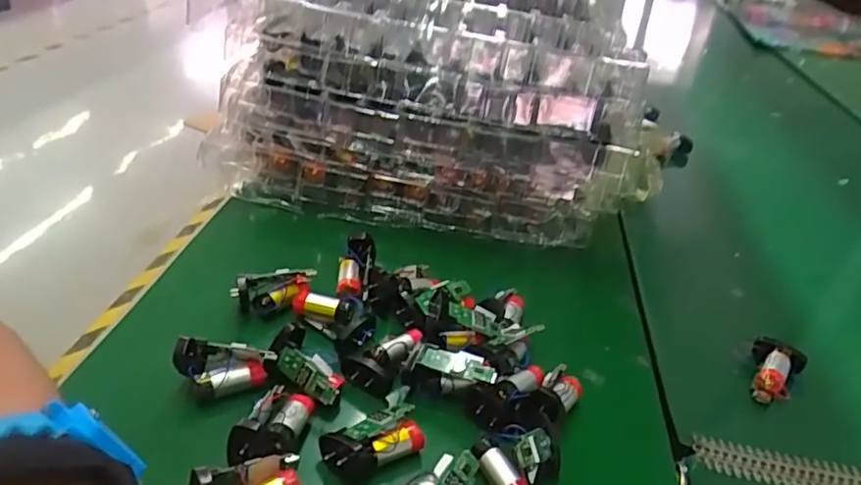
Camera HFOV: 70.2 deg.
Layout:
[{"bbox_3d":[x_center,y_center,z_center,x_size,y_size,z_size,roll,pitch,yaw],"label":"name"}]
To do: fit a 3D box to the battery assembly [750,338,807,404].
[{"bbox_3d":[0.232,0.086,0.414,0.032,0.021,0.048,27,38,28],"label":"battery assembly"}]

